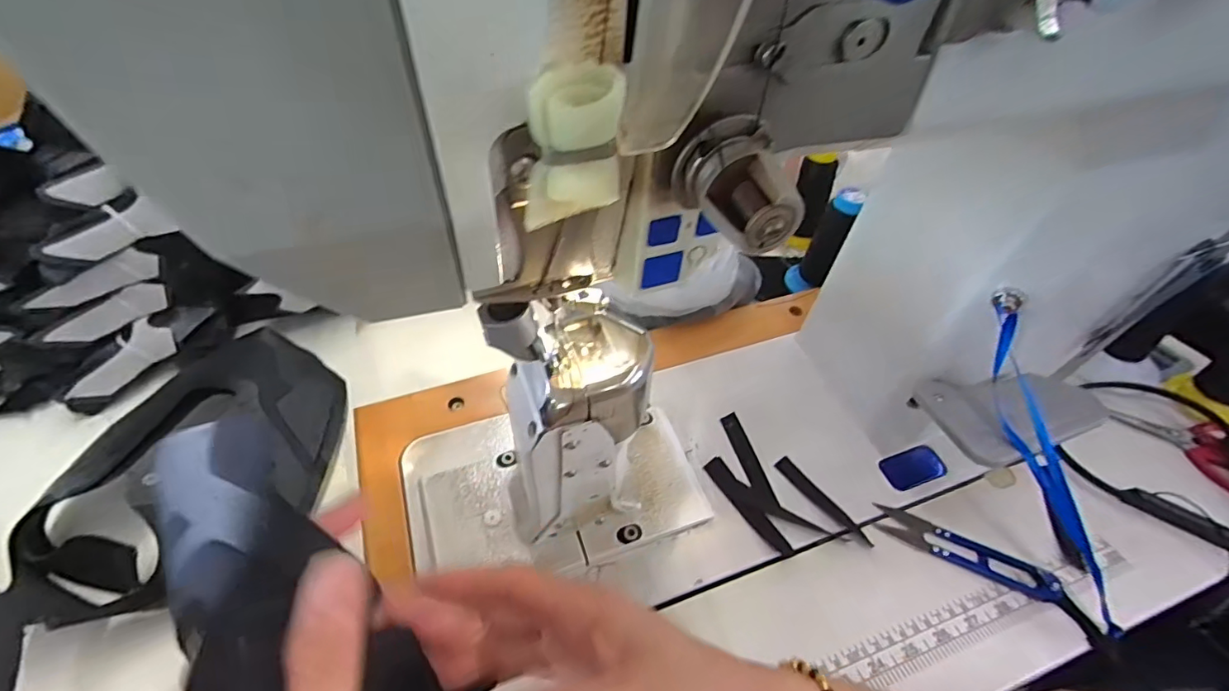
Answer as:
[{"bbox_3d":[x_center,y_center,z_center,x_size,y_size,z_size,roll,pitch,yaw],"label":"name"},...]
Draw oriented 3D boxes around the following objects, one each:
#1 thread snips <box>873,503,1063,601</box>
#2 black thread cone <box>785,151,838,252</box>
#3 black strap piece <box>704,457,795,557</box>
[{"bbox_3d":[0.254,0.148,0.386,0.118,0.007,0.026,20,47,20],"label":"thread snips"},{"bbox_3d":[0.241,-0.177,0.650,0.041,0.107,0.049,21,48,21],"label":"black thread cone"},{"bbox_3d":[0.102,0.121,0.404,0.016,0.005,0.085,-27,58,-24],"label":"black strap piece"}]

